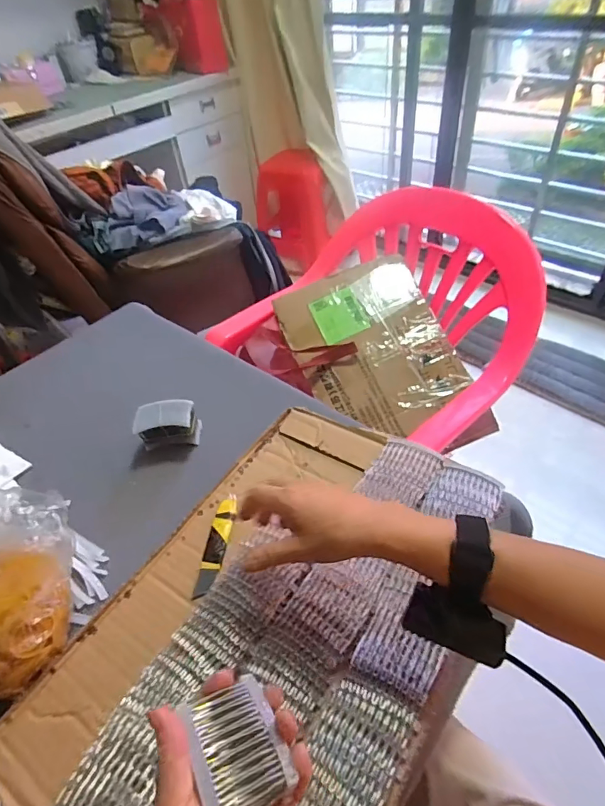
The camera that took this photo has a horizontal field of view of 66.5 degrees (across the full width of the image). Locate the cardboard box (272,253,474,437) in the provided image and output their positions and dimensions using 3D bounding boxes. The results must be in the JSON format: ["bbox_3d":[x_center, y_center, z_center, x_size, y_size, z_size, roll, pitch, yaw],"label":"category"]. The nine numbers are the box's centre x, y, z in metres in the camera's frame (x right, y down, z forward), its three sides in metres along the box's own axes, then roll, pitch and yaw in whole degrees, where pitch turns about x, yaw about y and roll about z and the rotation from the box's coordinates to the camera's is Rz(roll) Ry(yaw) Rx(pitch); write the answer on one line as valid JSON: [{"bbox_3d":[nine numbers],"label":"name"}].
[{"bbox_3d":[0.134,-0.116,0.924,0.285,0.025,0.365,-22,71,-1],"label":"cardboard box"}]

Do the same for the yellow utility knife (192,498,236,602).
[{"bbox_3d":[-0.086,0.142,0.469,0.022,0.007,0.107,3,47,9],"label":"yellow utility knife"}]

